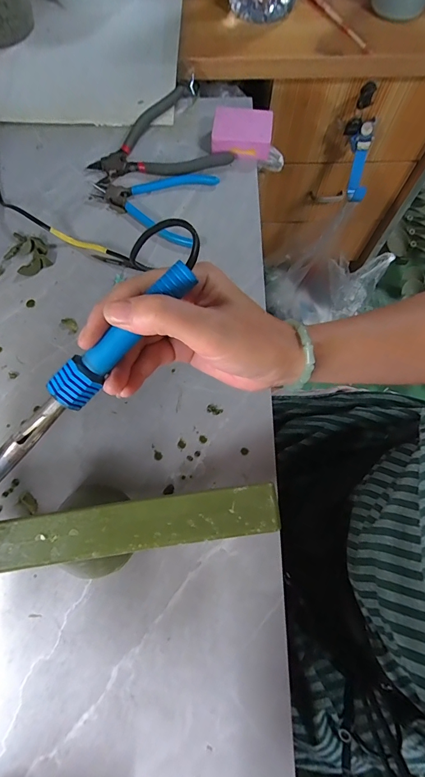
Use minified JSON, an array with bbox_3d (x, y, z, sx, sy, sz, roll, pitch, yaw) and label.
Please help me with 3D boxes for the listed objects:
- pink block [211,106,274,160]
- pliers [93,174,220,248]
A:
[{"bbox_3d":[0.039,-0.329,0.467,0.074,0.029,0.058,11,73,4],"label":"pink block"},{"bbox_3d":[-0.072,-0.237,0.447,0.141,0.010,0.107,22,74,7],"label":"pliers"}]

